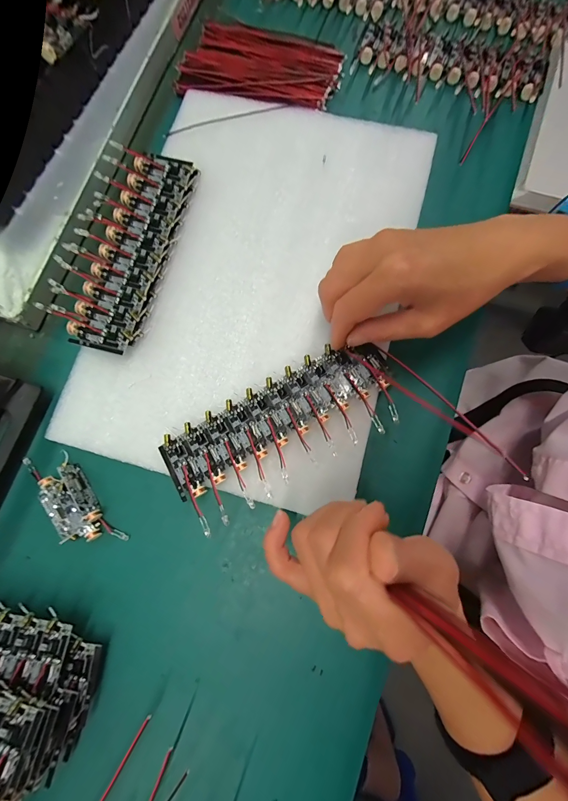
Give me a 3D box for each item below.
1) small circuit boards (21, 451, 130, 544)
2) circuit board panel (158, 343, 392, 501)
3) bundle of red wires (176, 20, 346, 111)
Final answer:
[{"bbox_3d":[-0.148,0.068,0.227,0.030,0.014,0.088,-41,79,-5],"label":"small circuit boards"},{"bbox_3d":[-0.005,0.007,0.225,0.160,0.008,0.047,-28,80,-4],"label":"circuit board panel"},{"bbox_3d":[-0.019,-0.301,0.296,0.136,0.008,0.084,18,80,7],"label":"bundle of red wires"}]

